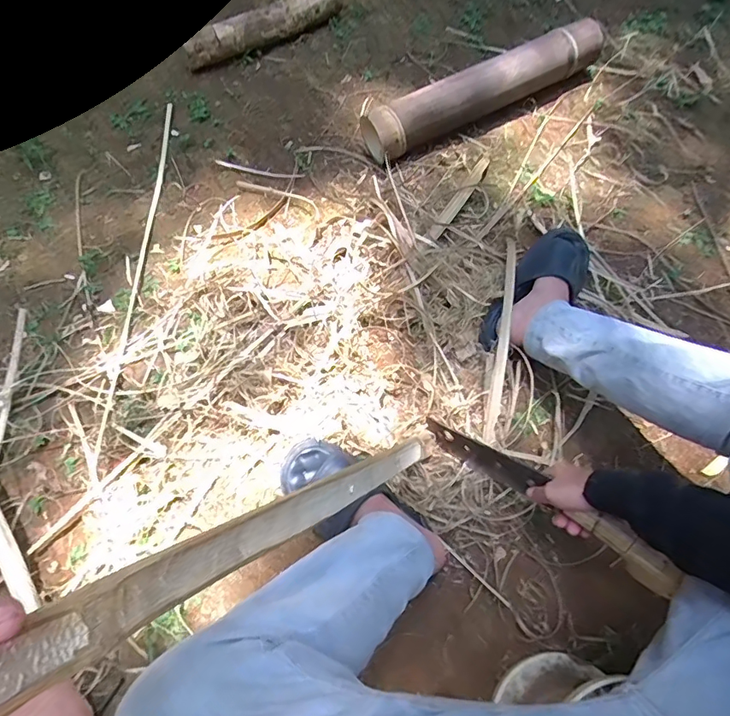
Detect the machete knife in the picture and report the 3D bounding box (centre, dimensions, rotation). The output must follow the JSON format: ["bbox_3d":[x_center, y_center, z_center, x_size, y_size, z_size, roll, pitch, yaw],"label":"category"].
[{"bbox_3d":[0.232,0.184,0.662,0.022,0.074,0.368,-43,49,-19],"label":"machete knife"}]

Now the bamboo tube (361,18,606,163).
[{"bbox_3d":[0.275,-0.613,1.096,0.623,0.105,0.117,-32,69,-13],"label":"bamboo tube"}]

